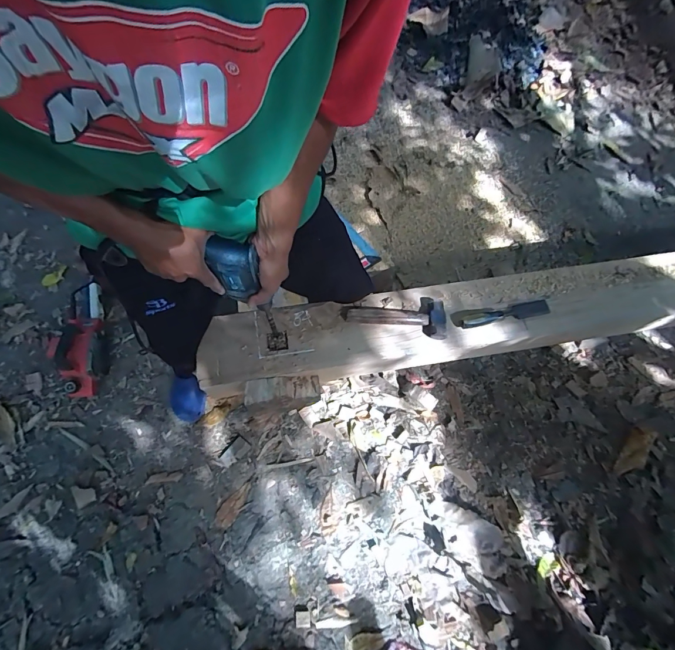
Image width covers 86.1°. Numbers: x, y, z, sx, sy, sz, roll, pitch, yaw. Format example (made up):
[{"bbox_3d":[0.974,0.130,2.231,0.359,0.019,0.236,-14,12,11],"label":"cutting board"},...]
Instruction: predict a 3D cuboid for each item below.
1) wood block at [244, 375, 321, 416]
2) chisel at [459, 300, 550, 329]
[{"bbox_3d":[-0.131,0.165,0.856,0.181,0.087,0.070,-2,68,-26],"label":"wood block"},{"bbox_3d":[0.406,-0.029,0.869,0.230,0.031,0.040,-12,70,-5],"label":"chisel"}]

